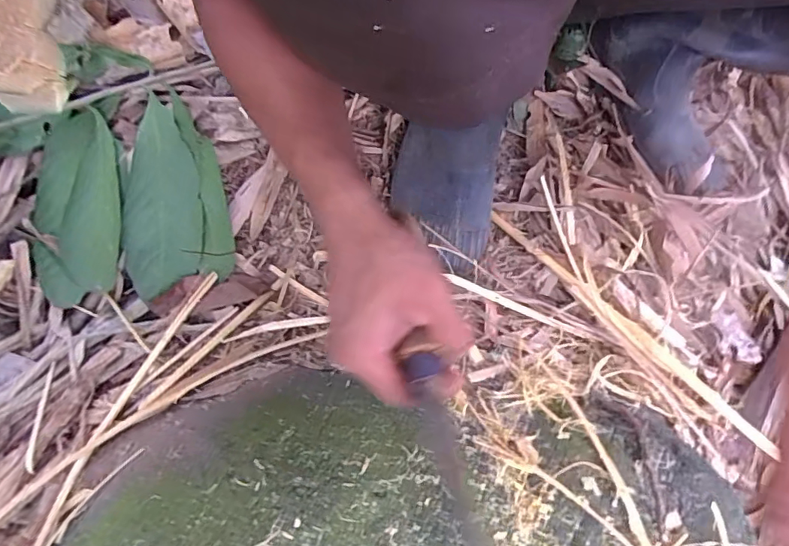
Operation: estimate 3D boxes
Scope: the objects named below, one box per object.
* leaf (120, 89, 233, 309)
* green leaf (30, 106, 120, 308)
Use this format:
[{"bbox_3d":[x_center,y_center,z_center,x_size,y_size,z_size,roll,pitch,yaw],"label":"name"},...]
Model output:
[{"bbox_3d":[-0.220,-0.077,0.512,0.098,0.017,0.184,-8,96,-16],"label":"leaf"},{"bbox_3d":[-0.300,-0.063,0.488,0.077,0.013,0.177,-7,87,-7],"label":"green leaf"}]

